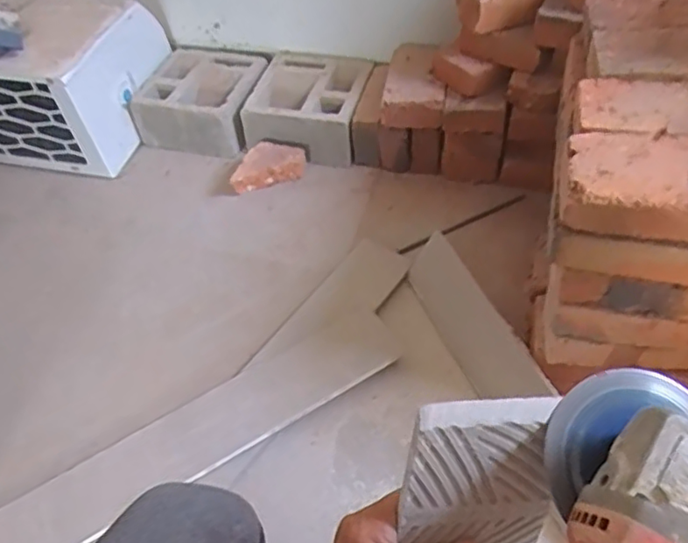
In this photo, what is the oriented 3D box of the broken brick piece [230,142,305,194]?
[{"bbox_3d":[-0.141,-0.192,1.112,0.140,0.054,0.068,-17,50,-8],"label":"broken brick piece"}]

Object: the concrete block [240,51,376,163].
[{"bbox_3d":[-0.064,-0.314,1.178,0.207,0.099,0.213,9,51,14],"label":"concrete block"}]

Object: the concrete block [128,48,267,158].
[{"bbox_3d":[-0.278,-0.339,1.222,0.221,0.107,0.218,8,51,12],"label":"concrete block"}]

